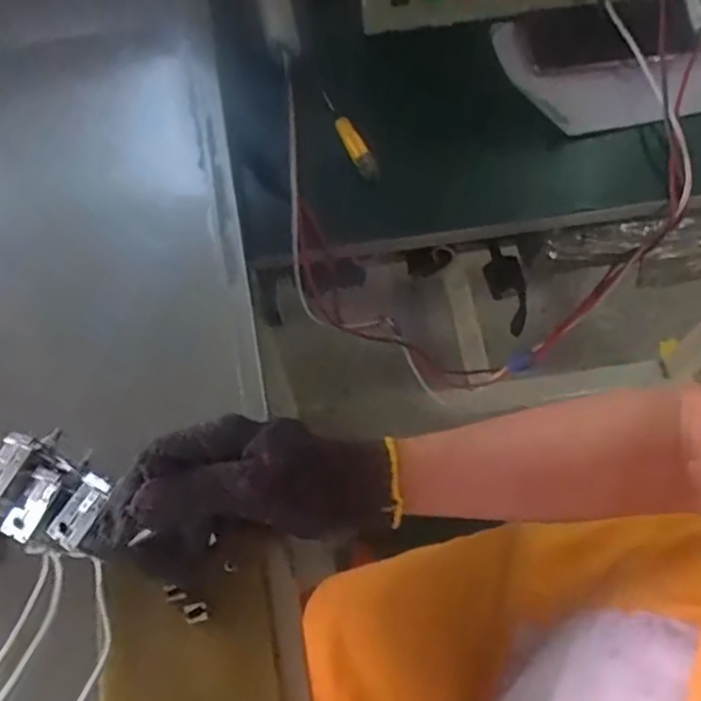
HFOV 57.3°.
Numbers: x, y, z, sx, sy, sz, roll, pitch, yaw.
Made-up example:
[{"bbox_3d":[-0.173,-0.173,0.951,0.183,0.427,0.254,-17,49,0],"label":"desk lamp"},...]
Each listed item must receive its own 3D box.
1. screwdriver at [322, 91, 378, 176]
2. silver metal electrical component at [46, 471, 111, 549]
[{"bbox_3d":[-0.002,-0.188,0.561,0.015,0.018,0.086,-26,68,-9],"label":"screwdriver"},{"bbox_3d":[-0.149,0.088,0.354,0.024,0.012,0.038,22,69,11],"label":"silver metal electrical component"}]

